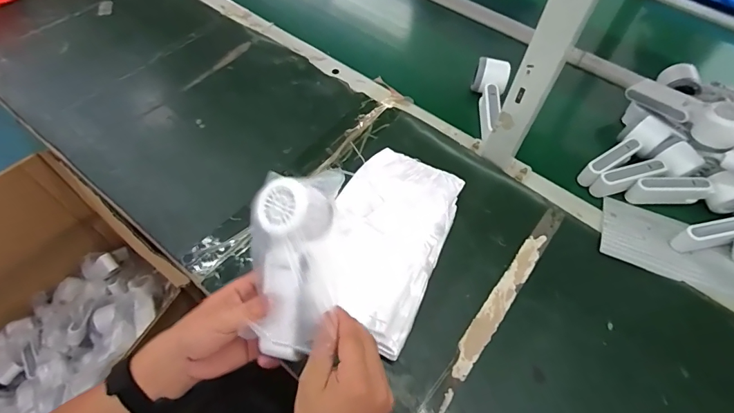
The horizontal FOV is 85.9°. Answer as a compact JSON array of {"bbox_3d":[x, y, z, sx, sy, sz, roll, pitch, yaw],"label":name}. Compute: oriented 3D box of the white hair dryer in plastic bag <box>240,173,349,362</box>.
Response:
[{"bbox_3d":[-0.071,0.054,0.377,0.079,0.047,0.172,3,86,0],"label":"white hair dryer in plastic bag"}]

